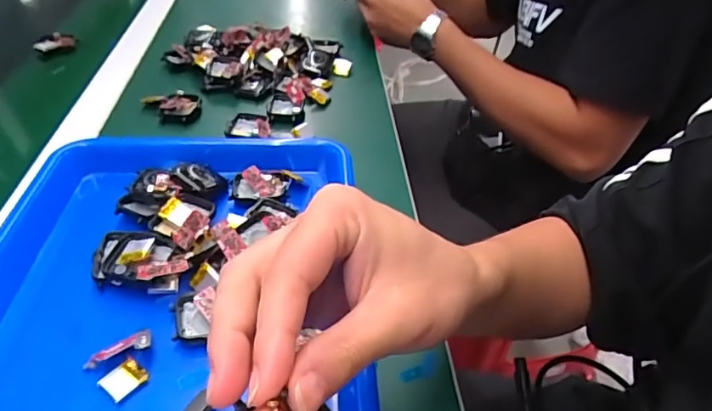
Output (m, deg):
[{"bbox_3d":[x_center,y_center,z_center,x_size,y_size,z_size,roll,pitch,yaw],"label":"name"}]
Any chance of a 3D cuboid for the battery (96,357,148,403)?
[{"bbox_3d":[-0.133,0.101,0.294,0.019,0.005,0.021,30,47,28],"label":"battery"}]

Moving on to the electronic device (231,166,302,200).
[{"bbox_3d":[-0.077,-0.019,0.435,0.056,0.018,0.032,-10,42,-16],"label":"electronic device"}]

